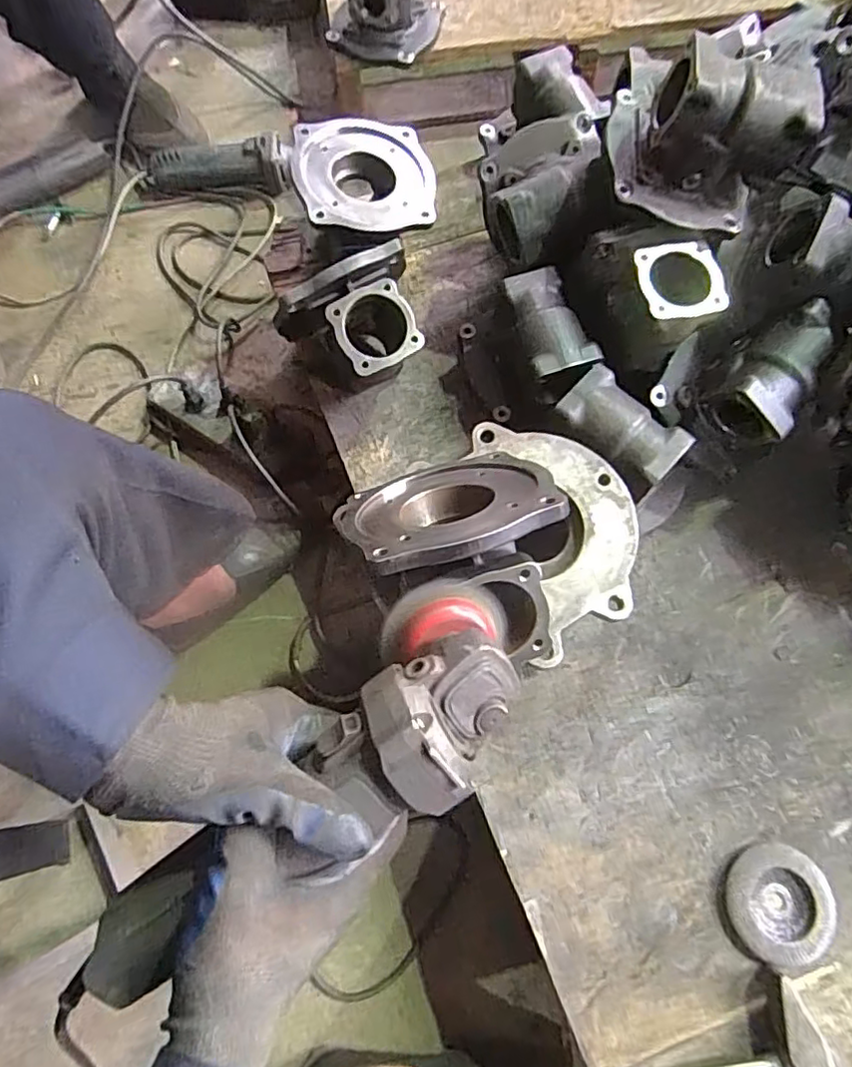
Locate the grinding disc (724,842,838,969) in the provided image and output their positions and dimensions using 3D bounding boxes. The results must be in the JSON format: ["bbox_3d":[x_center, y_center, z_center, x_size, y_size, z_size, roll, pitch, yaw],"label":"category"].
[{"bbox_3d":[0.317,0.330,0.556,0.092,0.013,0.091,0,73,1],"label":"grinding disc"}]

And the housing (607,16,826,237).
[{"bbox_3d":[0.263,-0.364,0.571,0.182,0.116,0.127,12,74,4],"label":"housing"}]

